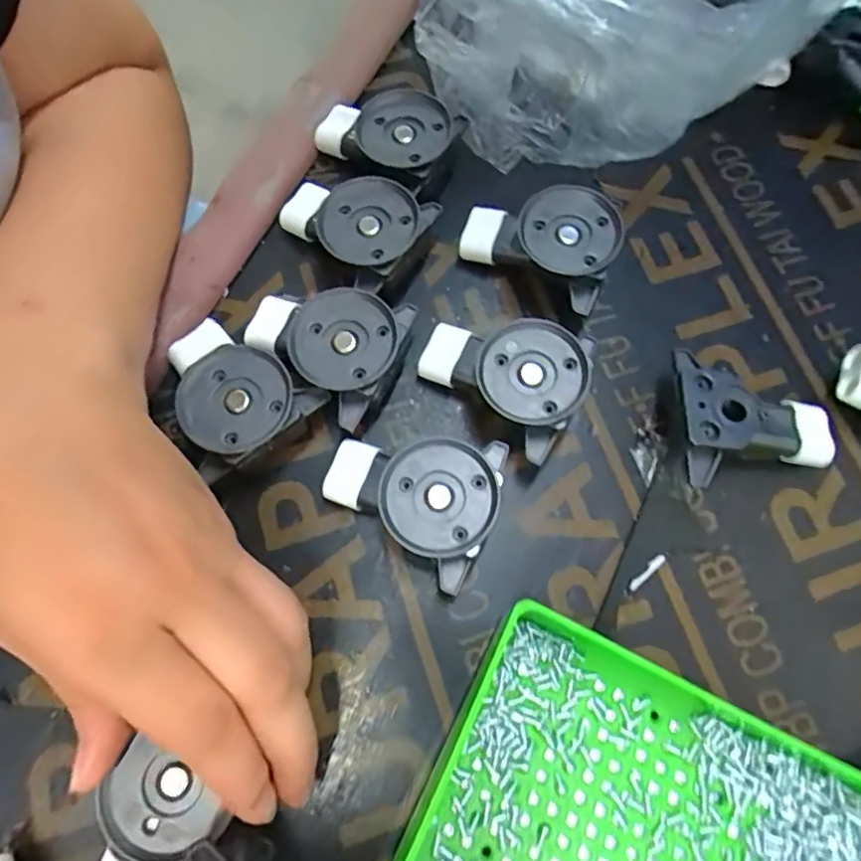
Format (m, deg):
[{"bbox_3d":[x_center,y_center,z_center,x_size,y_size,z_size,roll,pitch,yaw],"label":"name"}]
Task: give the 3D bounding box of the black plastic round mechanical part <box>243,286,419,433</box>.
[{"bbox_3d":[-0.042,-0.033,0.237,0.059,0.027,0.048,17,72,5],"label":"black plastic round mechanical part"}]

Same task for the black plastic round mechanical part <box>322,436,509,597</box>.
[{"bbox_3d":[-0.008,0.023,0.222,0.065,0.028,0.048,27,73,8],"label":"black plastic round mechanical part"}]

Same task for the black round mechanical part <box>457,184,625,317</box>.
[{"bbox_3d":[0.049,-0.083,0.256,0.065,0.032,0.039,33,74,10],"label":"black round mechanical part"}]

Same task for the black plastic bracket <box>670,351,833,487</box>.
[{"bbox_3d":[0.128,0.000,0.232,0.064,0.027,0.052,6,72,1],"label":"black plastic bracket"}]

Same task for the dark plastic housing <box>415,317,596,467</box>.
[{"bbox_3d":[0.030,-0.024,0.236,0.065,0.031,0.042,36,75,10],"label":"dark plastic housing"}]

